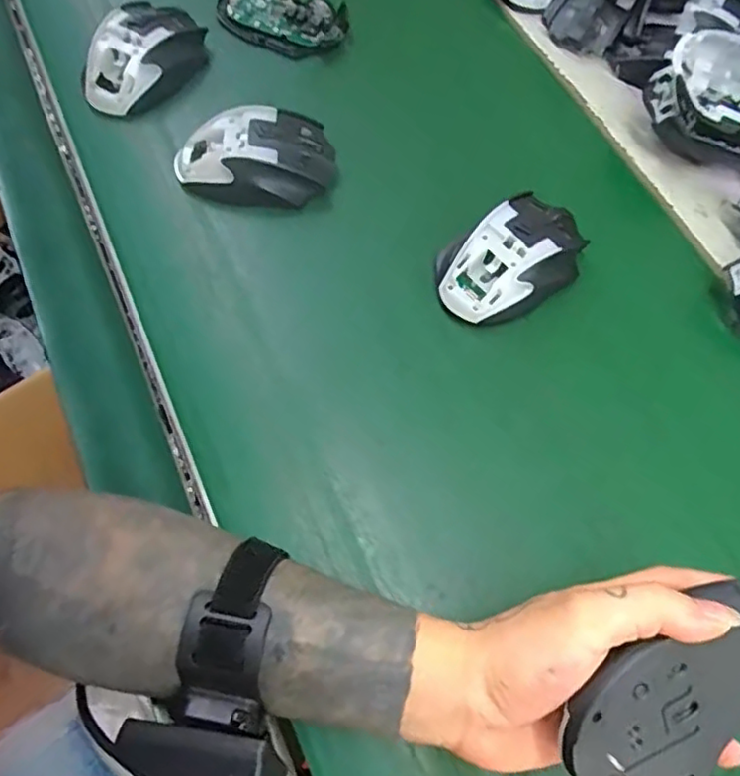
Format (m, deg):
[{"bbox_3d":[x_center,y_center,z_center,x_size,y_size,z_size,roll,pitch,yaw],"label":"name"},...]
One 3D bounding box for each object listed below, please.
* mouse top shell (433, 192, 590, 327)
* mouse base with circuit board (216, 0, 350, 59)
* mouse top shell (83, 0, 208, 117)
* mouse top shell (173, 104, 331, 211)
[{"bbox_3d":[0.100,-0.092,0.438,0.108,0.036,0.069,-32,71,-16],"label":"mouse top shell"},{"bbox_3d":[-0.077,-0.326,0.542,0.113,0.022,0.066,19,66,5],"label":"mouse base with circuit board"},{"bbox_3d":[-0.183,-0.268,0.508,0.064,0.039,0.112,42,70,15],"label":"mouse top shell"},{"bbox_3d":[-0.085,-0.172,0.467,0.114,0.030,0.070,-7,66,-6],"label":"mouse top shell"}]

